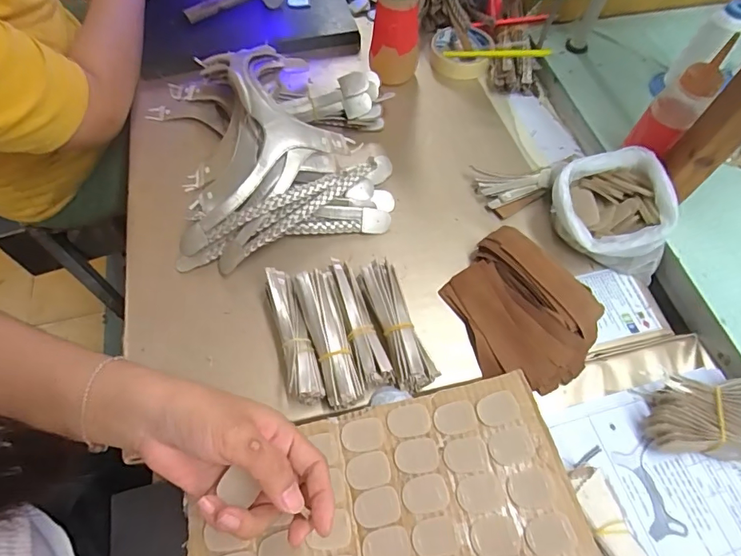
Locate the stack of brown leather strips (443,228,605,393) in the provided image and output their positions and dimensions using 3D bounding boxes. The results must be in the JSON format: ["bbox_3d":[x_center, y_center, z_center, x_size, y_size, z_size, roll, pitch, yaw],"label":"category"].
[{"bbox_3d":[0.144,0.031,0.437,0.124,0.037,0.148,-38,69,-20],"label":"stack of brown leather strips"}]

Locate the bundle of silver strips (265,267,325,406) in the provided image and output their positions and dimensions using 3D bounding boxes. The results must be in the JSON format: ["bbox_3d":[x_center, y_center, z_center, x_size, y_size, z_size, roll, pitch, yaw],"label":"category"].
[{"bbox_3d":[-0.072,0.051,0.418,0.029,0.028,0.125,-15,63,-10],"label":"bundle of silver strips"}]

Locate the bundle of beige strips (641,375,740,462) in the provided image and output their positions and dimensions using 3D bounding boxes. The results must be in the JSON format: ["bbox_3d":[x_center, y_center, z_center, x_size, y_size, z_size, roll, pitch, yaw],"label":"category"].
[{"bbox_3d":[0.286,0.122,0.391,0.095,0.037,0.063,3,61,0],"label":"bundle of beige strips"}]

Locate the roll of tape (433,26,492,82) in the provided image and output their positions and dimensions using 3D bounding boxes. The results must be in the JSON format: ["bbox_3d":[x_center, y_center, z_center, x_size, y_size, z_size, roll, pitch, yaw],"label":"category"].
[{"bbox_3d":[0.125,-0.311,0.626,0.081,0.023,0.076,1,61,-1],"label":"roll of tape"}]

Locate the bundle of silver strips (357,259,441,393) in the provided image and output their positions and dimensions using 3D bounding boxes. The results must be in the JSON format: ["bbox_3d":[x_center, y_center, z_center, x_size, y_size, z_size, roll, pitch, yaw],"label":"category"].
[{"bbox_3d":[0.024,0.044,0.428,0.036,0.027,0.124,-17,63,-11],"label":"bundle of silver strips"}]

